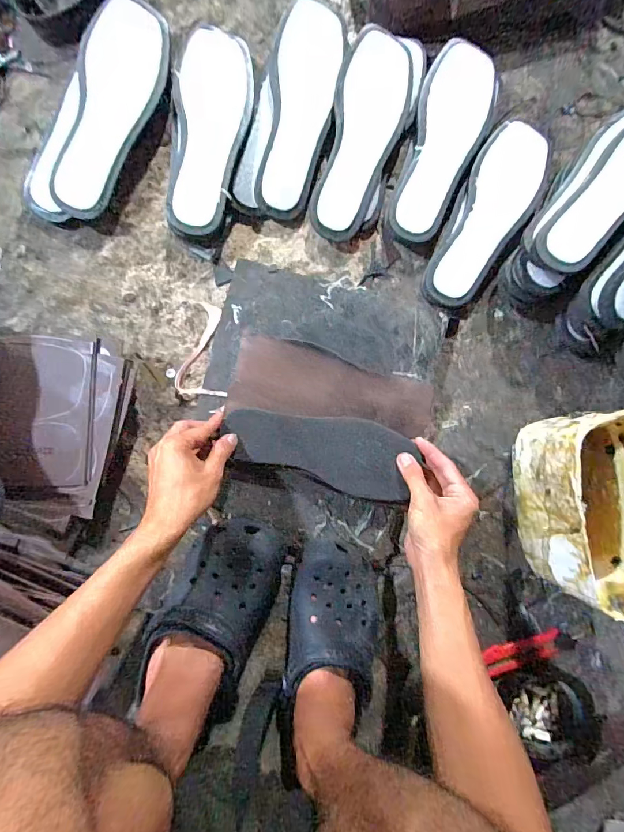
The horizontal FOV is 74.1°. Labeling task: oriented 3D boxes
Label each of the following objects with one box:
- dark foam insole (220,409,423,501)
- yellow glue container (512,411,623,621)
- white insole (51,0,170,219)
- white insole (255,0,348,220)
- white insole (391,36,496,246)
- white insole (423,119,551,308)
[{"bbox_3d":[0.010,0.040,0.499,0.223,0.029,0.087,14,90,-2],"label":"dark foam insole"},{"bbox_3d":[0.311,0.098,0.471,0.114,0.124,0.200,-6,91,-6],"label":"yellow glue container"},{"bbox_3d":[-0.224,-0.339,0.461,0.079,0.008,0.229,17,97,-19],"label":"white insole"},{"bbox_3d":[-0.018,-0.359,0.491,0.078,0.008,0.229,13,99,-3],"label":"white insole"},{"bbox_3d":[0.160,-0.330,0.511,0.082,0.031,0.233,17,90,-4],"label":"white insole"},{"bbox_3d":[0.218,-0.248,0.511,0.086,0.024,0.245,30,87,-5],"label":"white insole"}]

